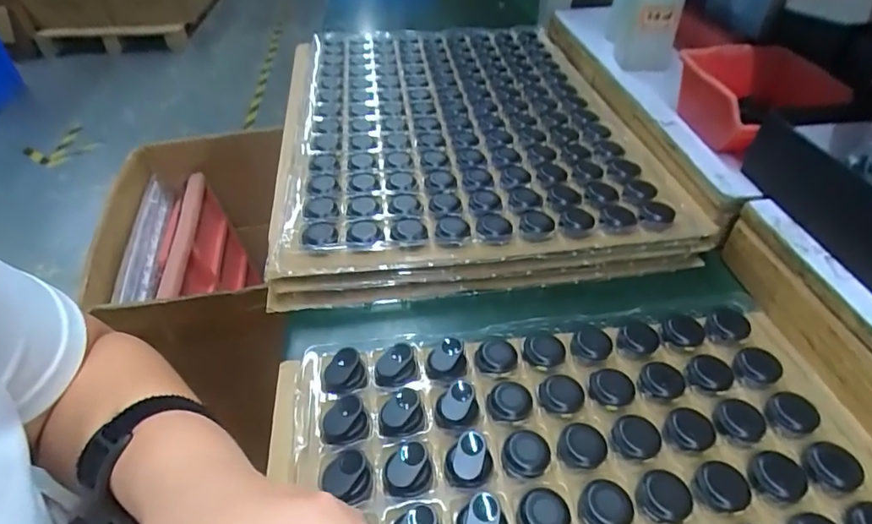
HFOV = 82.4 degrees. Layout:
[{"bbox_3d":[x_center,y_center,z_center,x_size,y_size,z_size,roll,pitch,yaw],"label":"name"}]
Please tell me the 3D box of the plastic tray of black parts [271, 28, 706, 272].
[{"bbox_3d":[0.016,-0.179,0.577,0.354,0.047,0.488,-7,42,-4],"label":"plastic tray of black parts"}]

